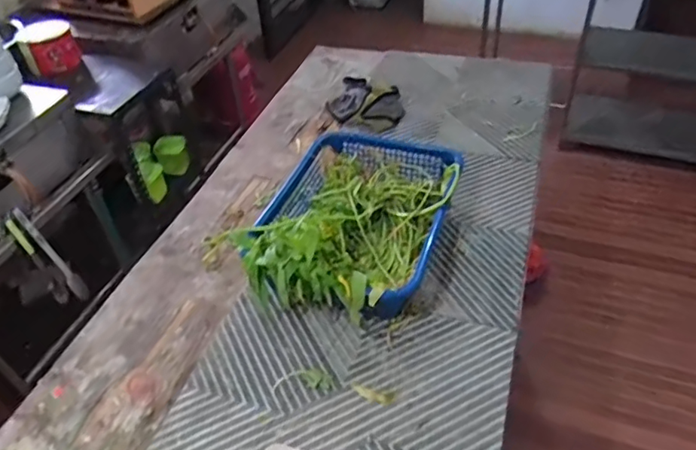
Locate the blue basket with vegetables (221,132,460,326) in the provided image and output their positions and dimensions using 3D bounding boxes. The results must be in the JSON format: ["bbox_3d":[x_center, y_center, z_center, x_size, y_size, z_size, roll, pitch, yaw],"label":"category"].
[{"bbox_3d":[0.006,-0.021,0.839,0.271,0.145,0.356,14,47,21],"label":"blue basket with vegetables"}]

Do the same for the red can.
[{"bbox_3d":[-0.893,-0.537,1.654,0.167,0.112,0.194,-19,44,-15],"label":"red can"}]

